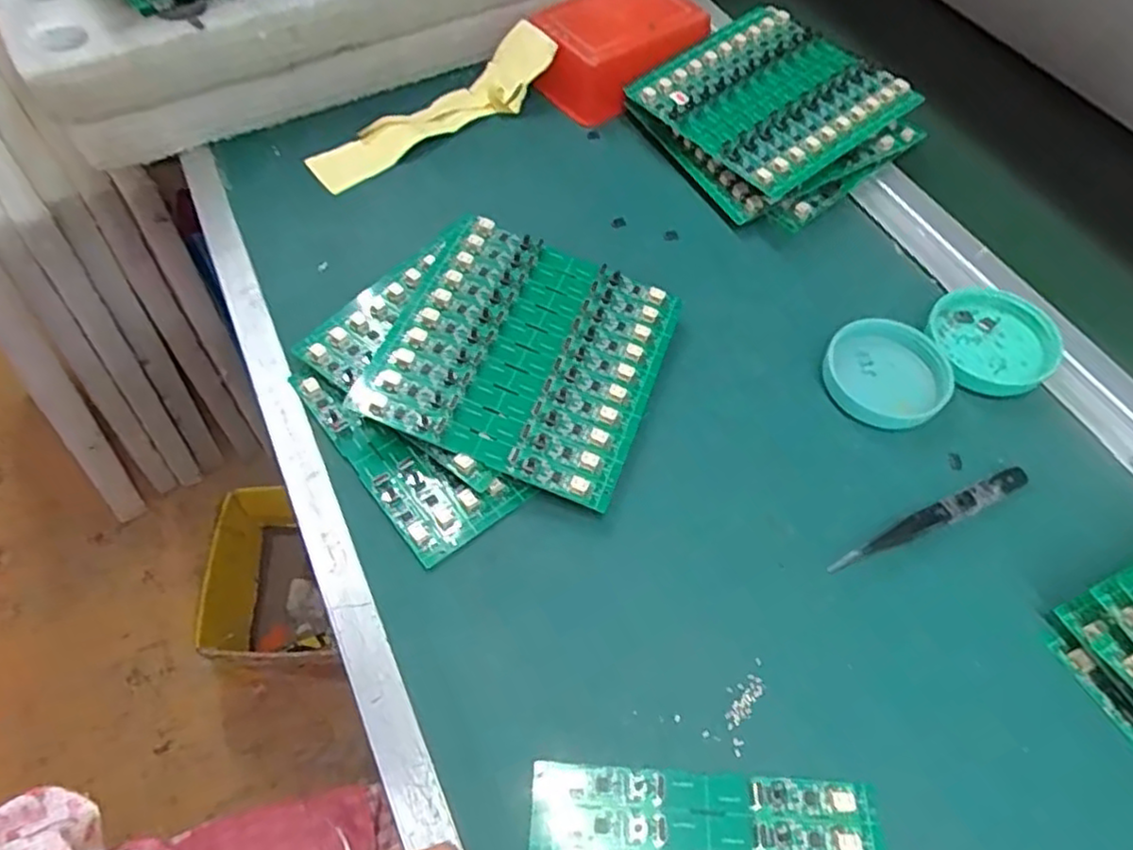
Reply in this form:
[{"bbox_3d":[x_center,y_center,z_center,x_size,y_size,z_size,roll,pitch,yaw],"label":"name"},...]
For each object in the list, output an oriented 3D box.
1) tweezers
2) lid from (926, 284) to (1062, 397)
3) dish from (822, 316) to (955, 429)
[{"bbox_3d":[0.178,0.045,0.334,0.117,0.009,0.012,-22,61,-13],"label":"tweezers"},{"bbox_3d":[0.239,-0.049,0.389,0.066,0.009,0.071,0,58,0],"label":"lid"},{"bbox_3d":[0.175,-0.029,0.378,0.063,0.015,0.062,0,58,0],"label":"dish"}]

